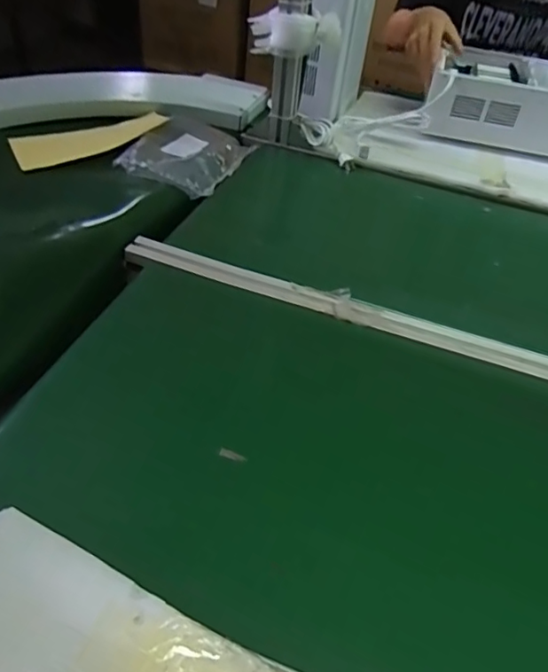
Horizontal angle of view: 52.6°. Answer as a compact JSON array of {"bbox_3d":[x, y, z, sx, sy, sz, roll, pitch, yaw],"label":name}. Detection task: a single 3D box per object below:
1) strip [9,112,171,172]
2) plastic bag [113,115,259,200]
[{"bbox_3d":[-0.329,-0.362,0.996,0.271,0.026,0.118,-21,50,-26],"label":"strip"},{"bbox_3d":[-0.151,-0.326,0.980,0.183,0.037,0.216,21,45,14],"label":"plastic bag"}]

